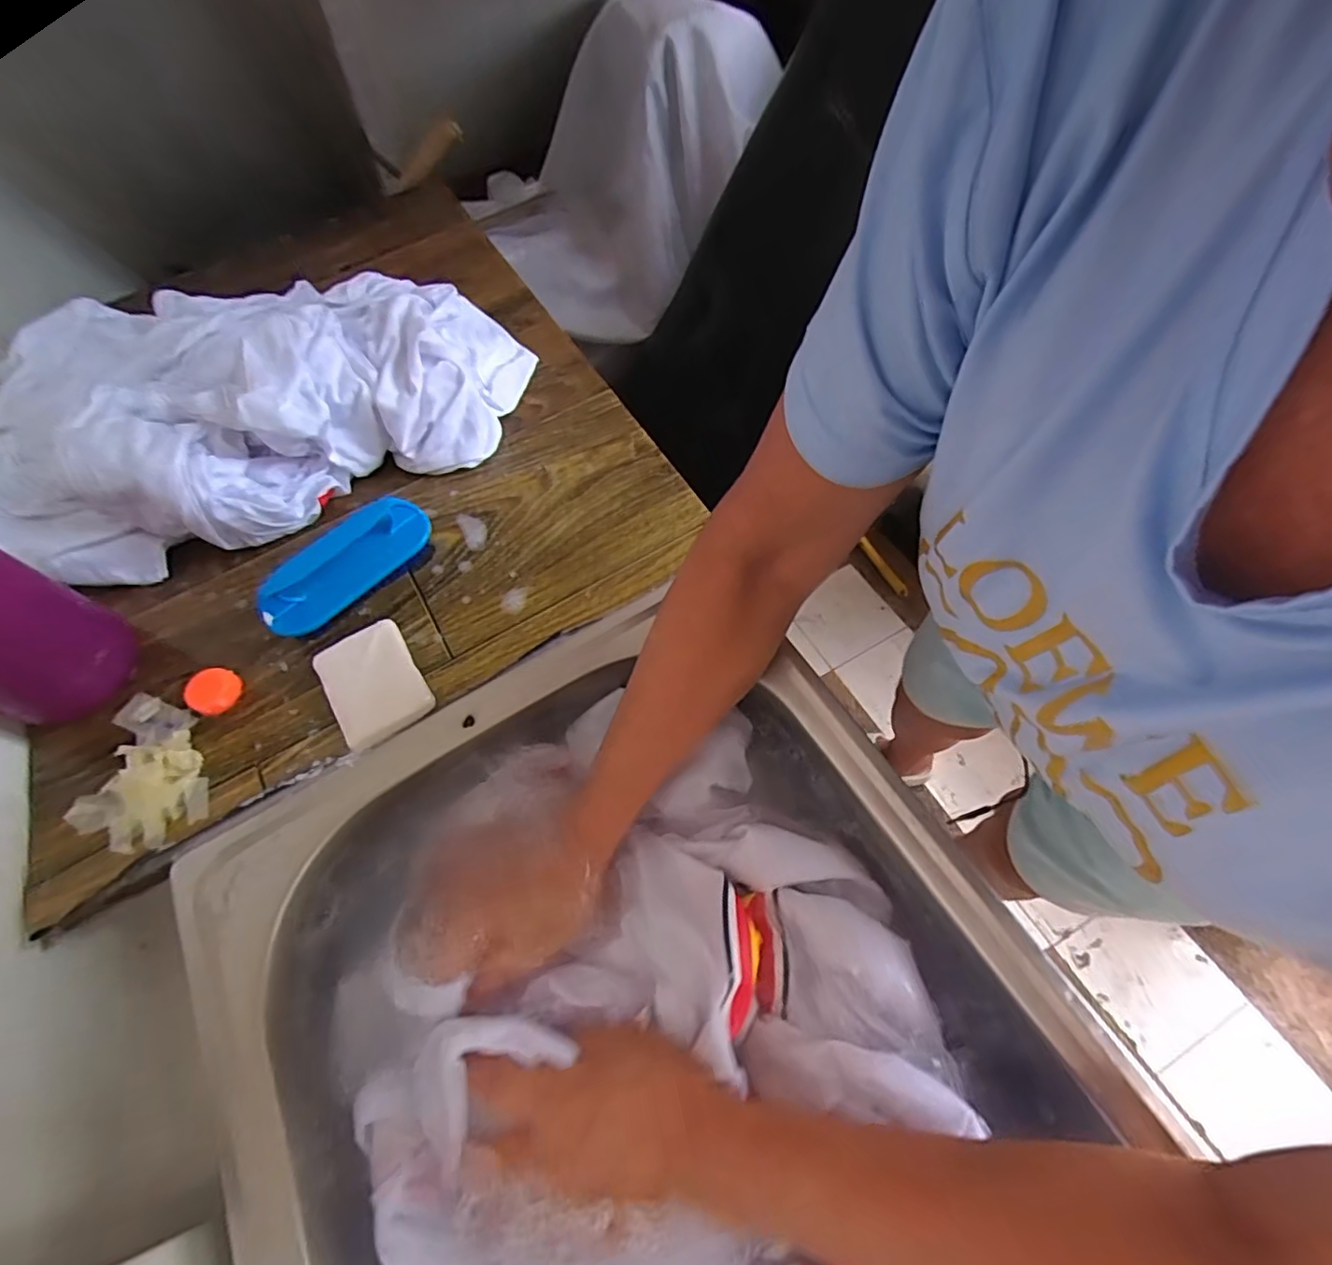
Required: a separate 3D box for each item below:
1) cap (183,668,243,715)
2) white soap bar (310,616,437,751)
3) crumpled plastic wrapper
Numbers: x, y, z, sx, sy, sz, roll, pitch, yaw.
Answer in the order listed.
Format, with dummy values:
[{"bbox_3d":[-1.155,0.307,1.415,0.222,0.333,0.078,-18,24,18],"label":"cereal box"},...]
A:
[{"bbox_3d":[-0.314,0.040,0.417,0.030,0.016,0.032,-2,61,4],"label":"cap"},{"bbox_3d":[-0.198,0.035,0.407,0.058,0.016,0.079,-33,63,-12],"label":"white soap bar"},{"bbox_3d":[-0.351,0.088,0.392,0.079,0.018,0.112,-29,63,-10],"label":"crumpled plastic wrapper"}]

